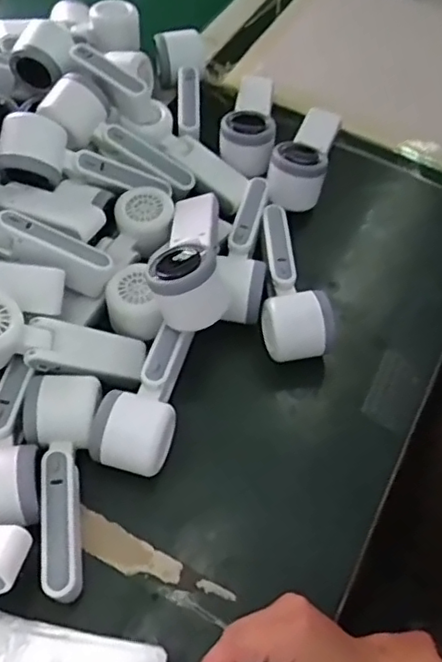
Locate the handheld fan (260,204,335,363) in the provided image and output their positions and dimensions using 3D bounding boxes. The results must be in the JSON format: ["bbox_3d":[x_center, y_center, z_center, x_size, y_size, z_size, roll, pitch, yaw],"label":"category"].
[{"bbox_3d":[0.066,-0.050,0.578,0.060,0.053,0.167,-1,57,-3],"label":"handheld fan"}]

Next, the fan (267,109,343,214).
[{"bbox_3d":[0.096,-0.201,0.669,0.057,0.054,0.156,18,58,10],"label":"fan"}]

